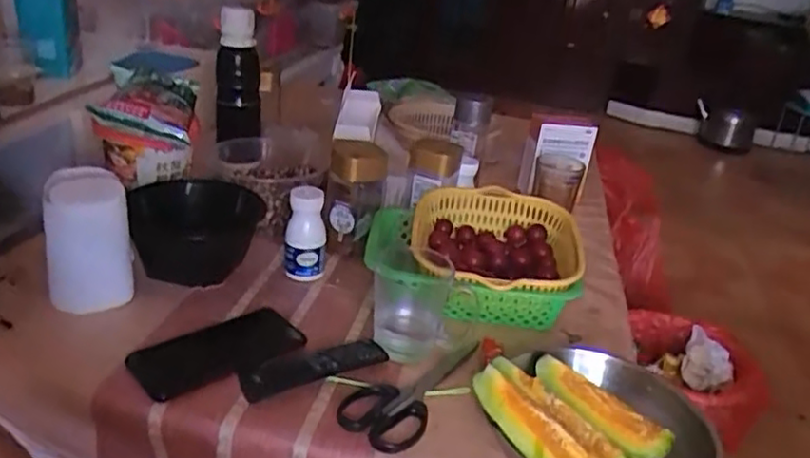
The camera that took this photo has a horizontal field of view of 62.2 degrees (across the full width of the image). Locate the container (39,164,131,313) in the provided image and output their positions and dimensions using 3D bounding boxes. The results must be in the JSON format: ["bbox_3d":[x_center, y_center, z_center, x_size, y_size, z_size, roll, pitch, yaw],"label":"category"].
[{"bbox_3d":[-0.334,0.009,0.715,0.079,0.123,0.094,-3,28,-19],"label":"container"}]

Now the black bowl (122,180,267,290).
[{"bbox_3d":[-0.250,0.000,0.815,0.127,0.084,0.132,6,26,-3],"label":"black bowl"}]

